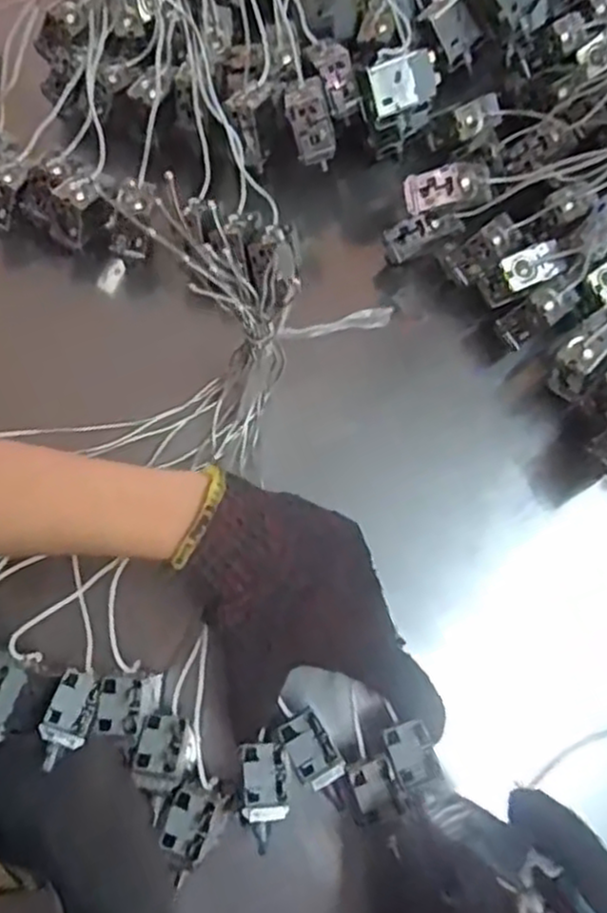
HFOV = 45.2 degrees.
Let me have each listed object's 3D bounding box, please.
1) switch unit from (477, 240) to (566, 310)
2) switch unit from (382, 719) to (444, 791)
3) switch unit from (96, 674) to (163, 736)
[{"bbox_3d":[0.147,-0.121,0.492,0.047,0.037,0.023,-18,73,-7],"label":"switch unit"},{"bbox_3d":[0.057,0.157,0.382,0.023,0.011,0.031,-16,73,-6],"label":"switch unit"},{"bbox_3d":[-0.095,0.136,0.401,0.027,0.039,0.029,-4,72,-2],"label":"switch unit"}]

